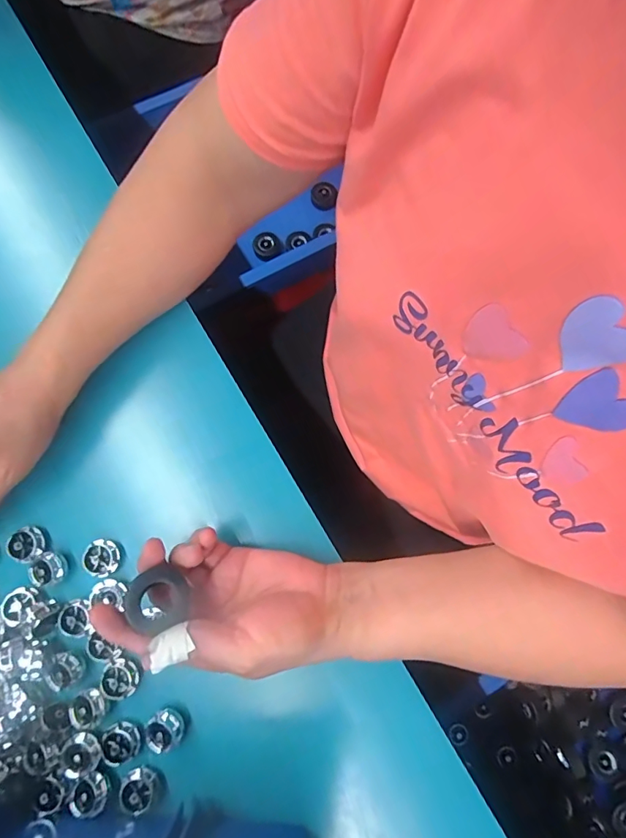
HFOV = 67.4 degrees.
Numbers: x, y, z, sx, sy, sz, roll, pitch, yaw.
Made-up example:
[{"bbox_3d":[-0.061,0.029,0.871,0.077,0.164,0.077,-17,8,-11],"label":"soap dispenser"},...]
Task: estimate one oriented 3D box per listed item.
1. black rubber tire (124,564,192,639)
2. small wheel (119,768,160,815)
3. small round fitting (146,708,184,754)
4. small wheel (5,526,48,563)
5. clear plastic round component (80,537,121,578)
[{"bbox_3d":[-0.093,0.107,0.279,0.034,0.012,0.033,0,77,-1],"label":"black rubber tire"},{"bbox_3d":[-0.113,0.240,0.303,0.025,0.012,0.022,-14,78,-4],"label":"small wheel"},{"bbox_3d":[-0.098,0.206,0.310,0.022,0.012,0.022,0,77,-1],"label":"small round fitting"},{"bbox_3d":[-0.202,0.089,0.333,0.021,0.012,0.023,0,77,-1],"label":"small wheel"},{"bbox_3d":[-0.151,0.100,0.336,0.024,0.014,0.024,0,77,-1],"label":"clear plastic round component"}]

